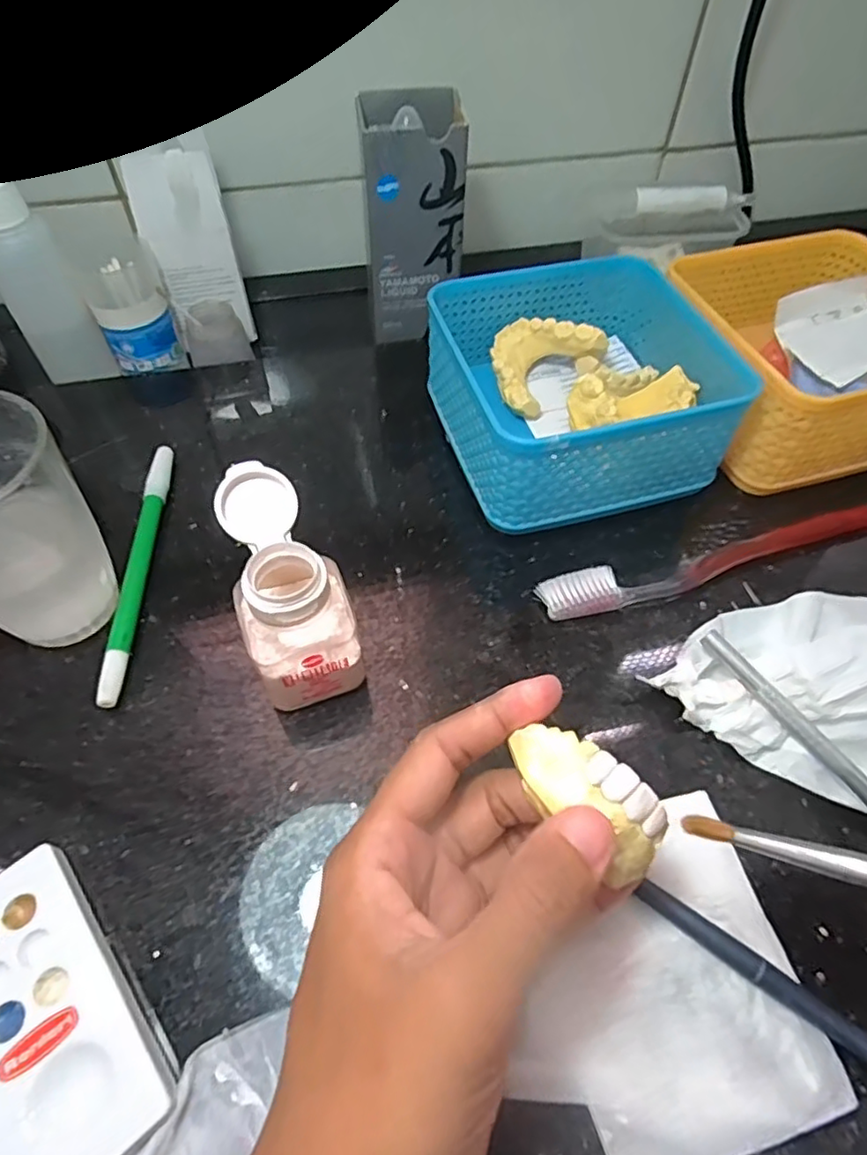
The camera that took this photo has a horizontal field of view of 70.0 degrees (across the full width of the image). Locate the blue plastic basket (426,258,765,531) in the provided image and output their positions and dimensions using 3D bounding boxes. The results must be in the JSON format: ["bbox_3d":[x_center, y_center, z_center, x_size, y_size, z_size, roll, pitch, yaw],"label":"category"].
[{"bbox_3d":[0.074,-0.099,0.329,0.131,0.065,0.130,-13,56,-10],"label":"blue plastic basket"}]

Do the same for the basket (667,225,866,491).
[{"bbox_3d":[0.205,-0.125,0.346,0.134,0.060,0.134,-12,55,-9],"label":"basket"}]

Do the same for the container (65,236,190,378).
[{"bbox_3d":[-0.182,-0.161,0.376,0.044,0.060,0.048,-20,57,-15],"label":"container"}]

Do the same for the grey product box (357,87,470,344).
[{"bbox_3d":[-0.013,-0.213,0.368,0.059,0.113,0.051,-9,55,-8],"label":"grey product box"}]

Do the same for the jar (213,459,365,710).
[{"bbox_3d":[-0.058,0.007,0.244,0.043,0.075,0.067,-23,58,-17],"label":"jar"}]

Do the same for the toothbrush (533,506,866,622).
[{"bbox_3d":[0.138,-0.007,0.295,0.182,0.020,0.019,-12,56,-9],"label":"toothbrush"}]

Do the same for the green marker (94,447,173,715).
[{"bbox_3d":[-0.138,-0.007,0.291,0.010,0.015,0.143,-4,55,-3],"label":"green marker"}]

